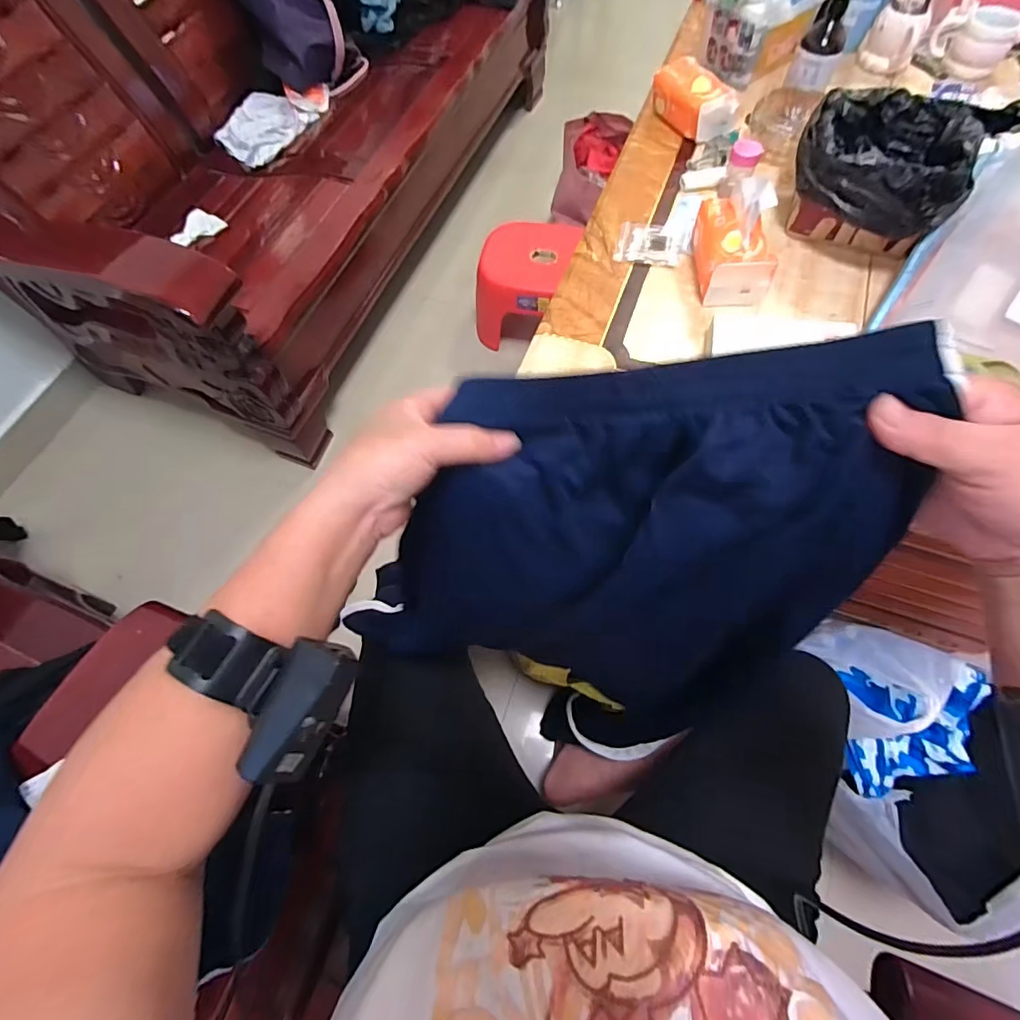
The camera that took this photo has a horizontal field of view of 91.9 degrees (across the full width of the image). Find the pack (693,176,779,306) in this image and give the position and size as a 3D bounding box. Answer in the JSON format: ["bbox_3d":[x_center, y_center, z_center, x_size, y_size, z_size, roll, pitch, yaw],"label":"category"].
[{"bbox_3d":[0.329,-0.394,0.710,0.088,0.137,0.131,-1,65,2],"label":"pack"}]

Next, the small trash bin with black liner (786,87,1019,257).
[{"bbox_3d":[0.547,-0.503,0.755,0.217,0.128,0.239,22,67,12],"label":"small trash bin with black liner"}]

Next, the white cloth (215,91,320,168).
[{"bbox_3d":[-0.599,-0.926,1.196,0.150,0.055,0.216,26,69,14],"label":"white cloth"}]

